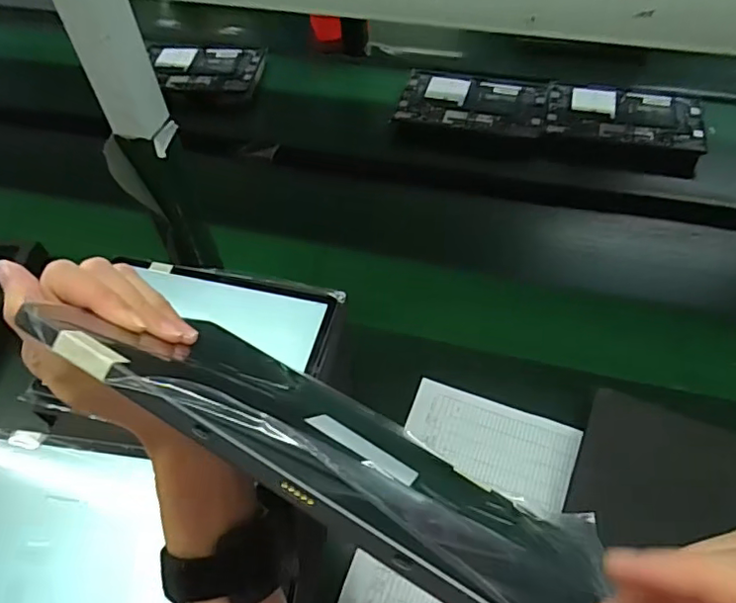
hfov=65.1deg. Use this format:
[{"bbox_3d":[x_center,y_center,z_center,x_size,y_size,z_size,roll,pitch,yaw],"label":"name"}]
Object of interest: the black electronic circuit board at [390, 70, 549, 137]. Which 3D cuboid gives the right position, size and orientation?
[{"bbox_3d":[0.196,-0.377,1.083,0.265,0.011,0.198,11,50,11],"label":"black electronic circuit board"}]

